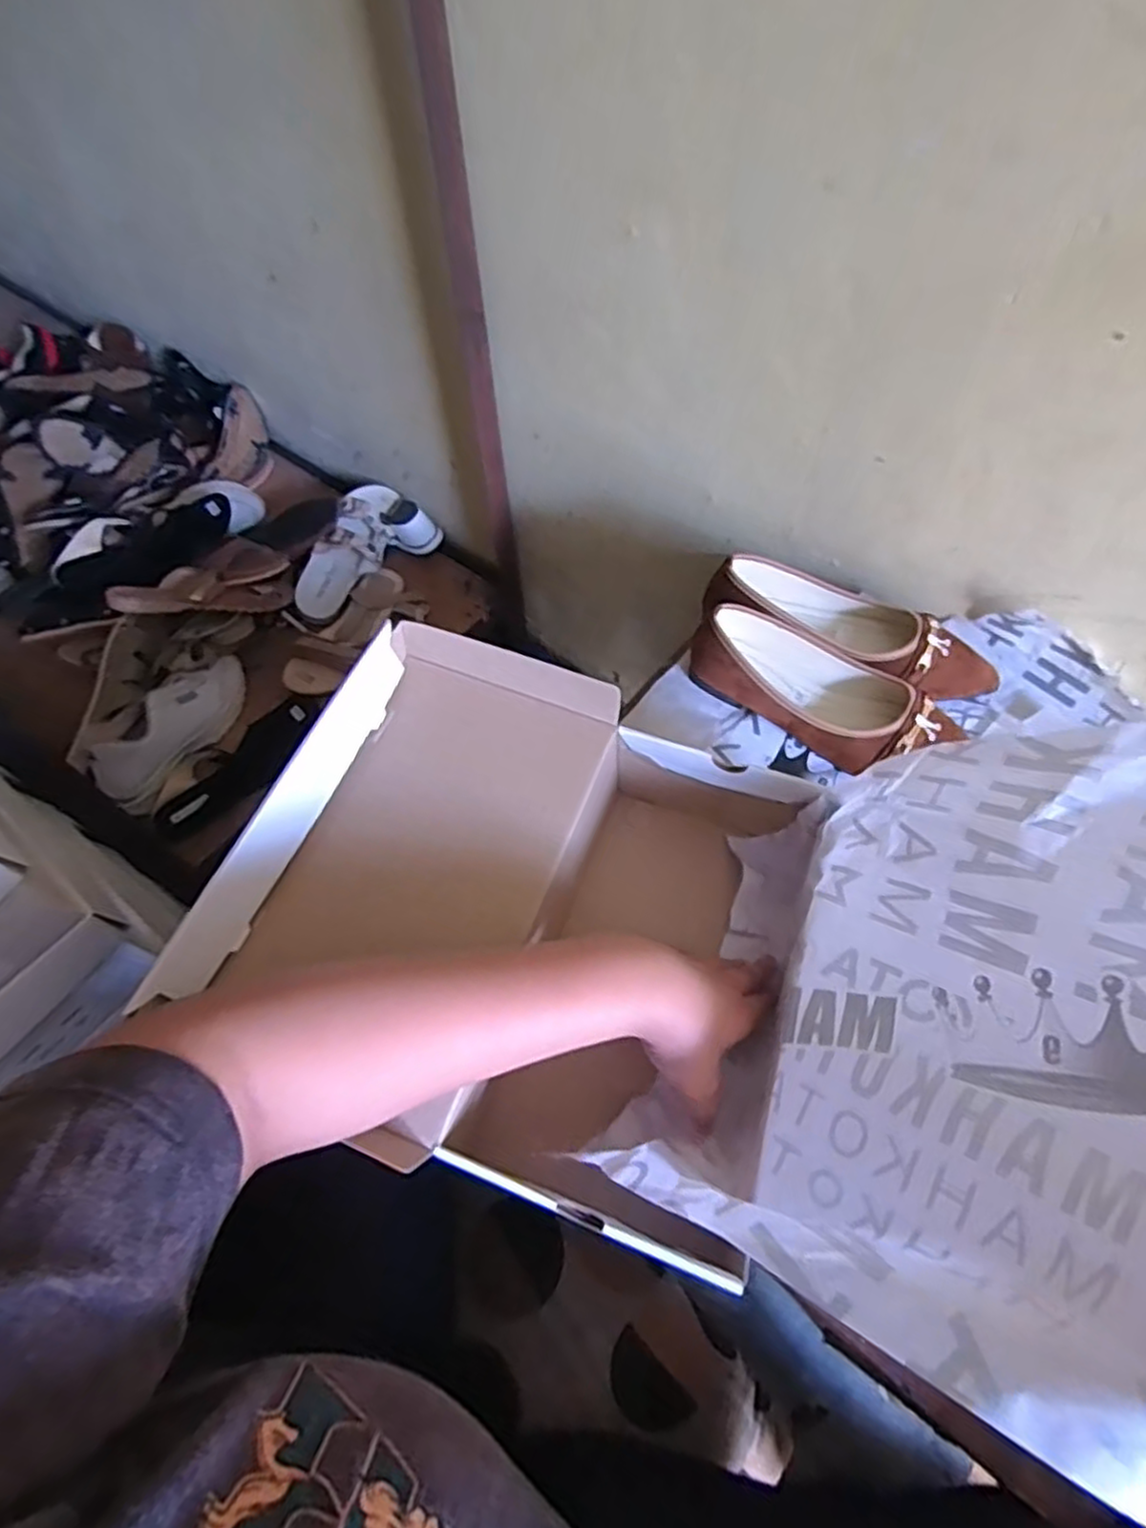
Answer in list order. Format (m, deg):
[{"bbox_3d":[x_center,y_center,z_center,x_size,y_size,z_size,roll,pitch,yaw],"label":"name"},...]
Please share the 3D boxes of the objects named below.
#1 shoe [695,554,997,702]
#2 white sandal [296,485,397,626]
[{"bbox_3d":[0.236,-0.122,0.611,0.242,0.055,0.106,16,60,13],"label":"shoe"},{"bbox_3d":[-0.317,-0.310,1.038,0.080,0.061,0.242,21,76,16],"label":"white sandal"}]

